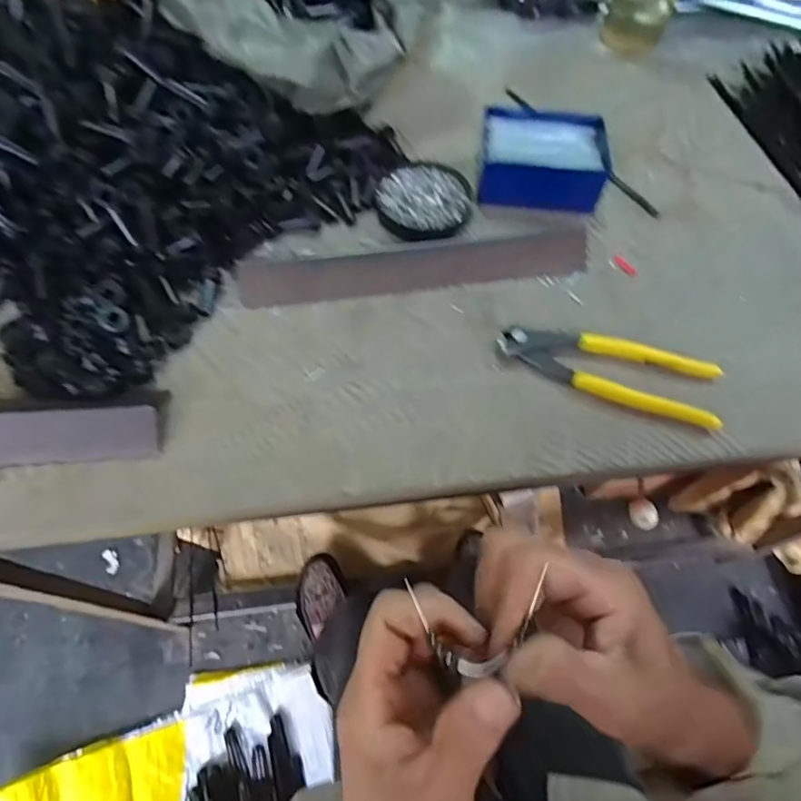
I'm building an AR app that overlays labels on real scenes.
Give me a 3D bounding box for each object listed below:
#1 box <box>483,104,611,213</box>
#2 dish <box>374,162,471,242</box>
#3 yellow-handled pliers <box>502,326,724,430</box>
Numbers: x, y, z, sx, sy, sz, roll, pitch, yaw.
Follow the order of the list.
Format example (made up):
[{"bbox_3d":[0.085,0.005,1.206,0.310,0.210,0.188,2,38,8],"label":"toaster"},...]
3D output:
[{"bbox_3d":[0.126,-0.215,0.482,0.108,0.046,0.095,7,63,1],"label":"box"},{"bbox_3d":[0.021,-0.179,0.475,0.081,0.015,0.075,1,63,-2],"label":"dish"},{"bbox_3d":[0.153,-0.024,0.397,0.156,0.014,0.051,17,64,6],"label":"yellow-handled pliers"}]

